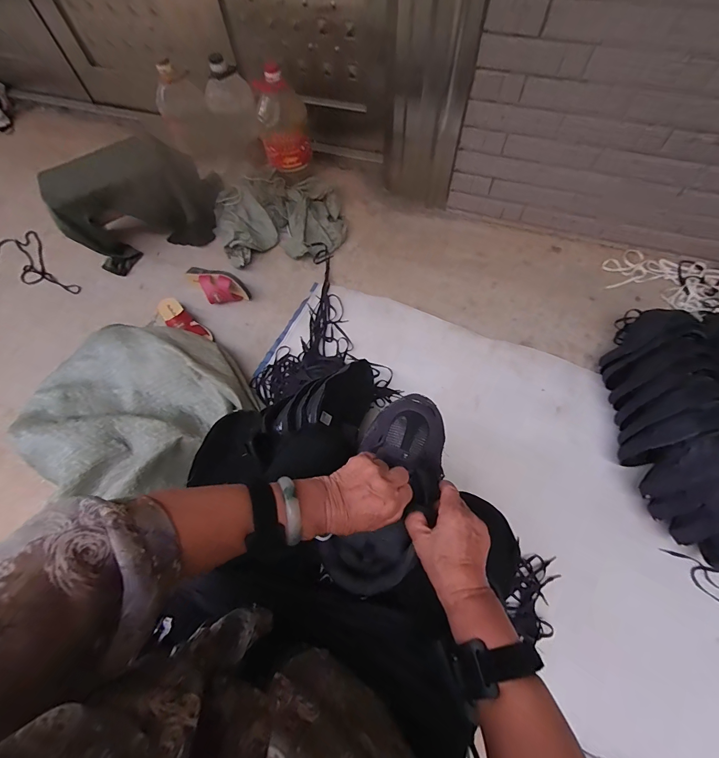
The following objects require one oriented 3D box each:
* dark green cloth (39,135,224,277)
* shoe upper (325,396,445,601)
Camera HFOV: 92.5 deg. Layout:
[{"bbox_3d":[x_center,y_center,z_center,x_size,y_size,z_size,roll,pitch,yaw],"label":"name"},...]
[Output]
[{"bbox_3d":[-0.662,-0.536,1.068,0.441,0.231,0.231,-12,68,-4],"label":"dark green cloth"},{"bbox_3d":[0.041,0.142,0.443,0.118,0.071,0.247,19,72,10],"label":"shoe upper"}]

